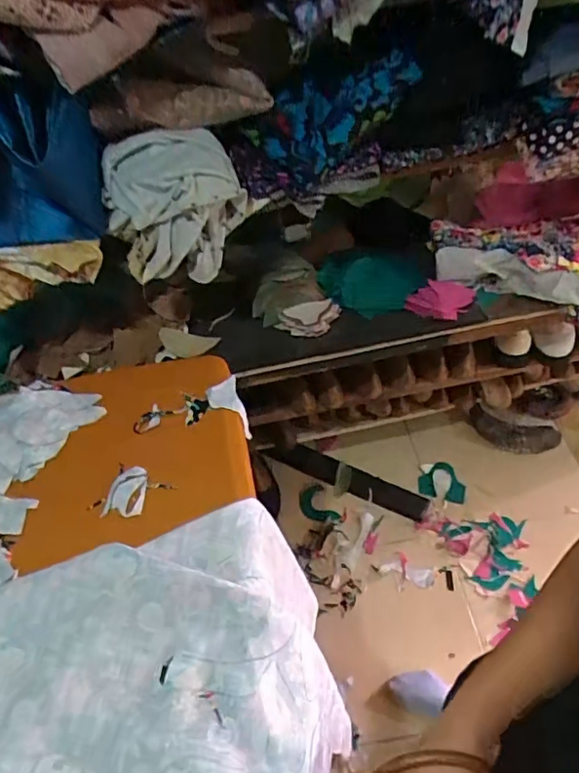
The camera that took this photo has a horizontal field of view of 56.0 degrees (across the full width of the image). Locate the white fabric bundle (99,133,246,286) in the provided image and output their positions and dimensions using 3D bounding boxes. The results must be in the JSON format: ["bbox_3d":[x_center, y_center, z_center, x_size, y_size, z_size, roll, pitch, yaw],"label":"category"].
[{"bbox_3d":[-0.164,-0.267,0.798,0.192,0.159,0.133,-10,48,-1],"label":"white fabric bundle"}]

